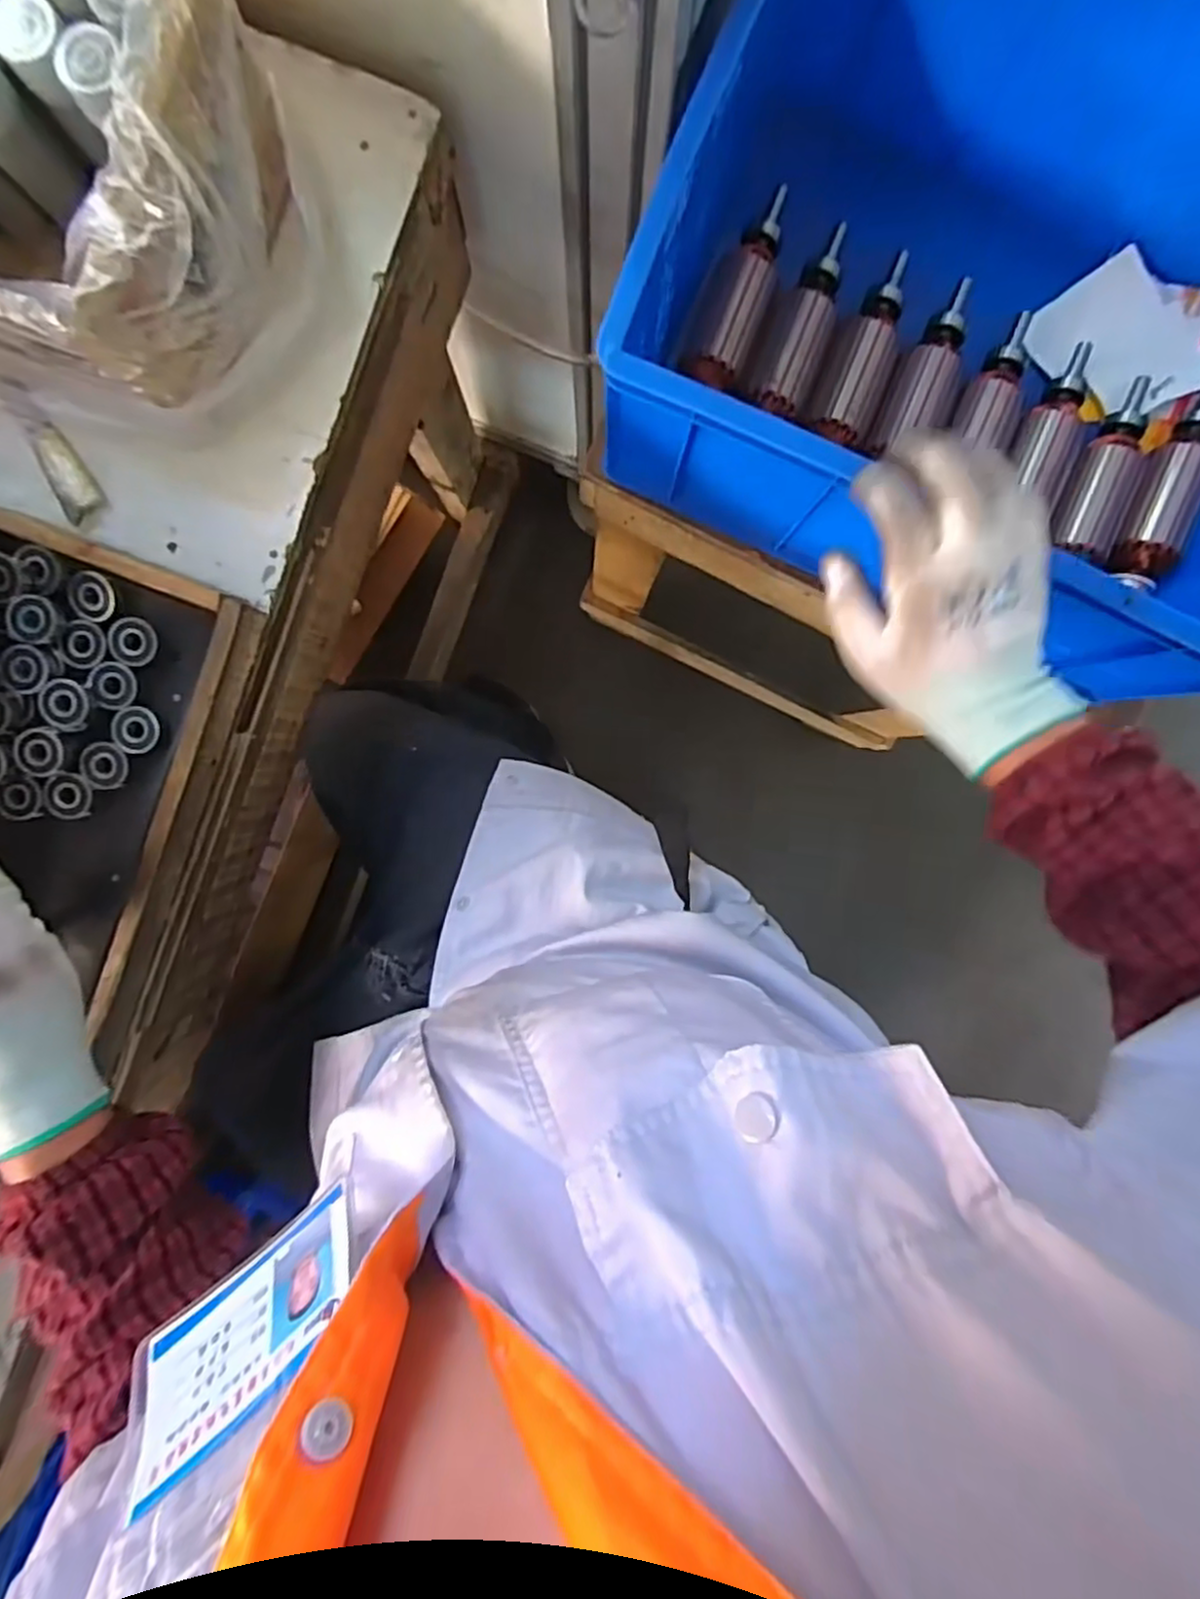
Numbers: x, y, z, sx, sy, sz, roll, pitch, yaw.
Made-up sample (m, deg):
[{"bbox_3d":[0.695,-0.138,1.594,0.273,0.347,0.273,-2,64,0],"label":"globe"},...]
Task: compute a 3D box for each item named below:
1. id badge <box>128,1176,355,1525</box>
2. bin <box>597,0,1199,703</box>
[{"bbox_3d":[-0.114,0.174,0.229,0.086,0.055,0.004,-40,122,-6],"label":"id badge"},{"bbox_3d":[0.283,-0.334,0.502,0.475,0.209,0.367,26,93,-3],"label":"bin"}]

